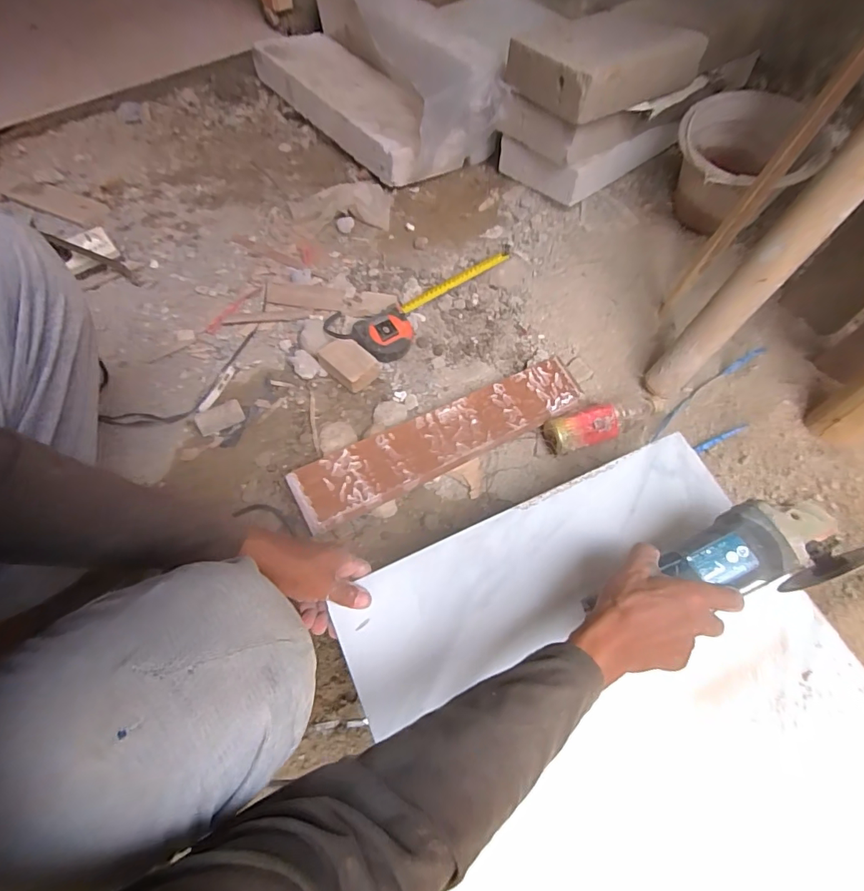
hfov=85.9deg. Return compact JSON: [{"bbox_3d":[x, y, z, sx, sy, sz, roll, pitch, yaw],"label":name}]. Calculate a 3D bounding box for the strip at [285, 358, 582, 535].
[{"bbox_3d":[0.028,-0.015,0.714,0.482,0.011,0.097,-25,76,-21],"label":"strip"}]

